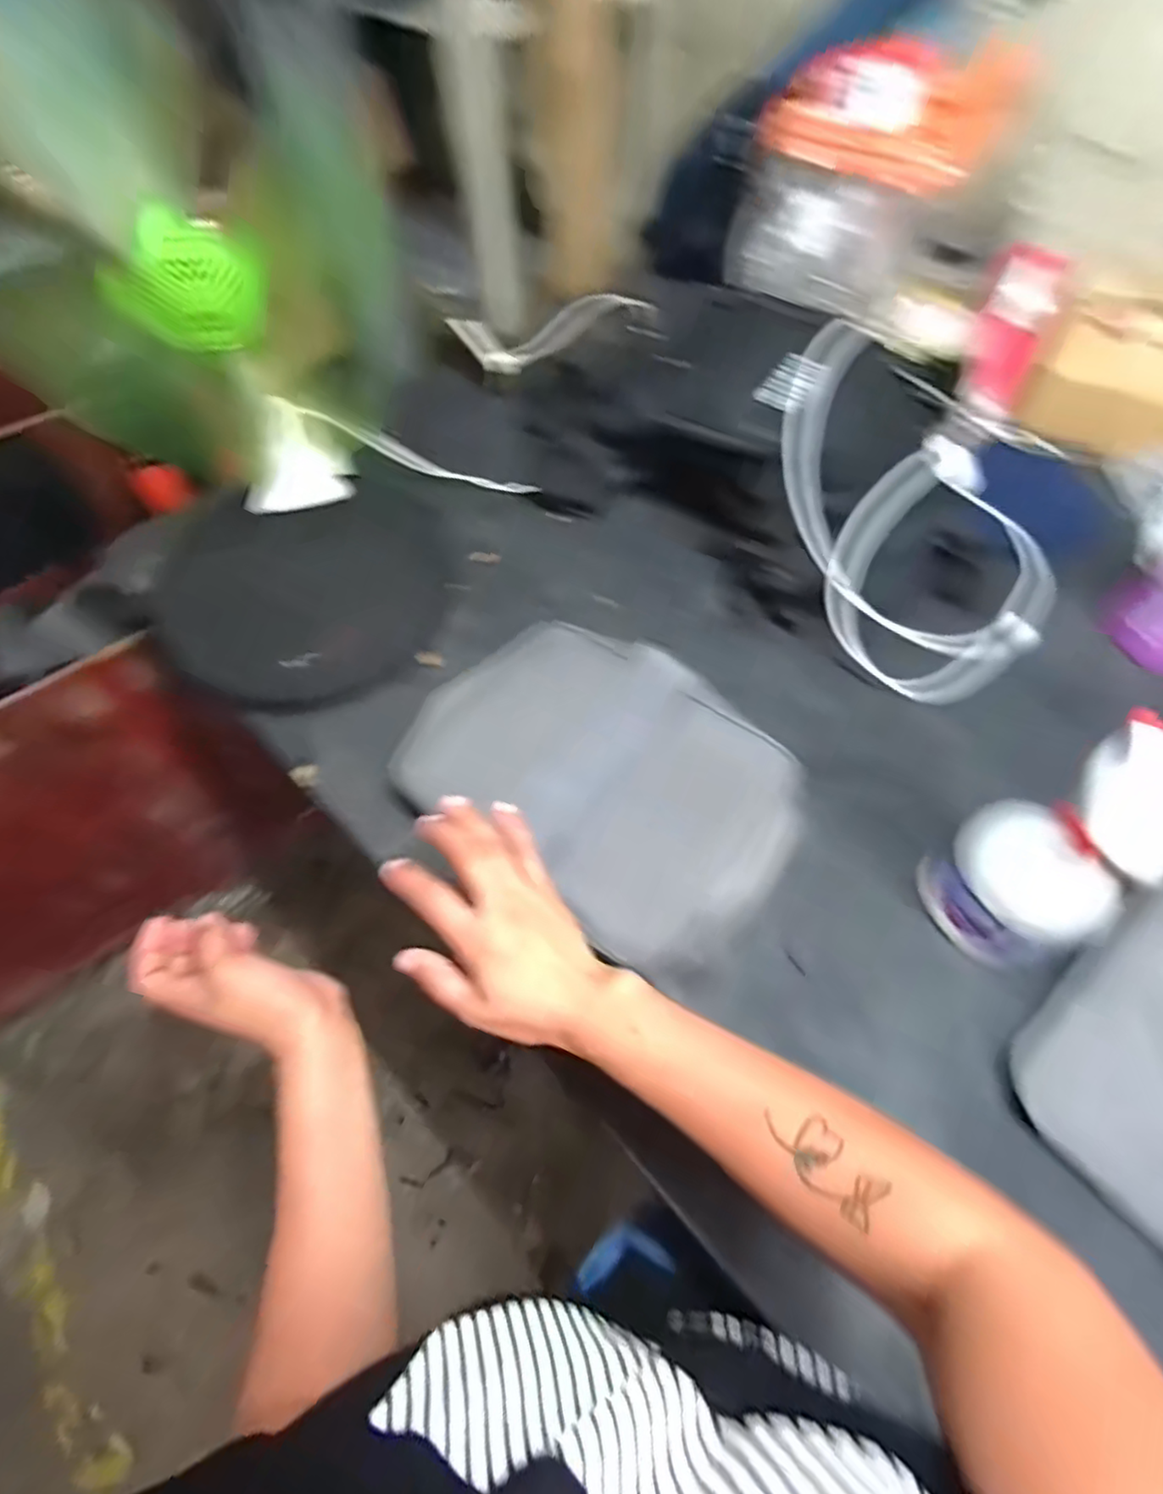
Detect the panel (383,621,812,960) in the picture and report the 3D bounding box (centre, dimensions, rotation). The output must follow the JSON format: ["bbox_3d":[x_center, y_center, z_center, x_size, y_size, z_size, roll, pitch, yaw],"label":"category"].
[{"bbox_3d":[0.016,0.018,0.502,0.288,0.030,0.205,33,66,18],"label":"panel"}]

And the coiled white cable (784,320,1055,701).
[{"bbox_3d":[0.298,-0.194,0.564,0.283,0.176,0.218,24,63,14],"label":"coiled white cable"}]

